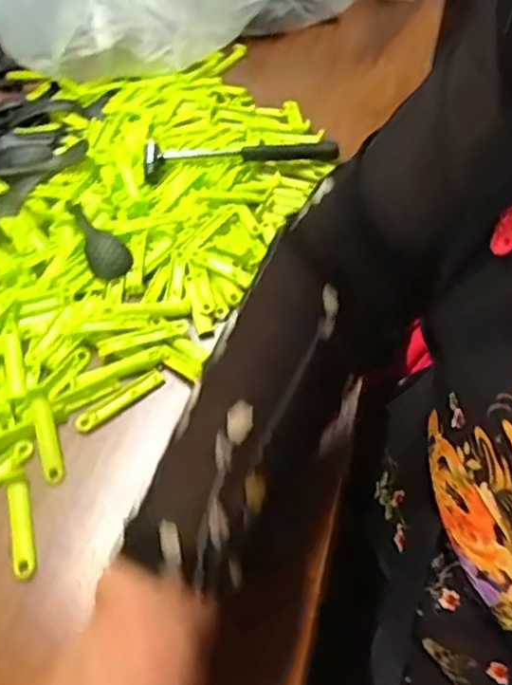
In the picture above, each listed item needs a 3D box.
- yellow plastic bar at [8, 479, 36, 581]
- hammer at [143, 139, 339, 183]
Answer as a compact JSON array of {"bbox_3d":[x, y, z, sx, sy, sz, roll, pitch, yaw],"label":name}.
[{"bbox_3d":[-0.159,0.124,0.428,0.013,0.005,0.069,-16,50,-9],"label":"yellow plastic bar"},{"bbox_3d":[-0.017,-0.204,0.675,0.203,0.025,0.052,-8,49,-2],"label":"hammer"}]

